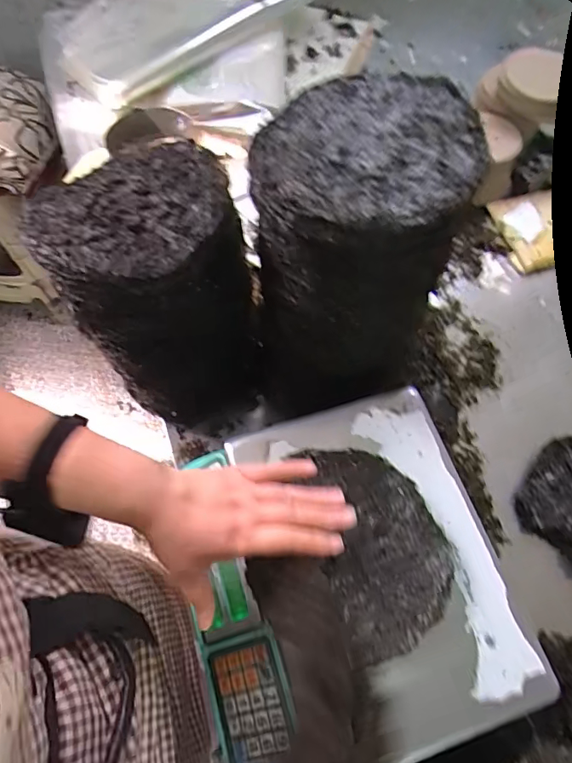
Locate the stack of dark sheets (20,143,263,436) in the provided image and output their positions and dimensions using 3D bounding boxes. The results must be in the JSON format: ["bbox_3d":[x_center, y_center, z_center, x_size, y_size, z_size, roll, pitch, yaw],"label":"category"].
[{"bbox_3d":[-0.146,-0.075,0.638,0.195,0.375,0.197,-31,69,-16],"label":"stack of dark sheets"}]

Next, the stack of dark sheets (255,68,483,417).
[{"bbox_3d":[0.065,-0.120,0.616,0.206,0.406,0.206,8,64,2],"label":"stack of dark sheets"}]

